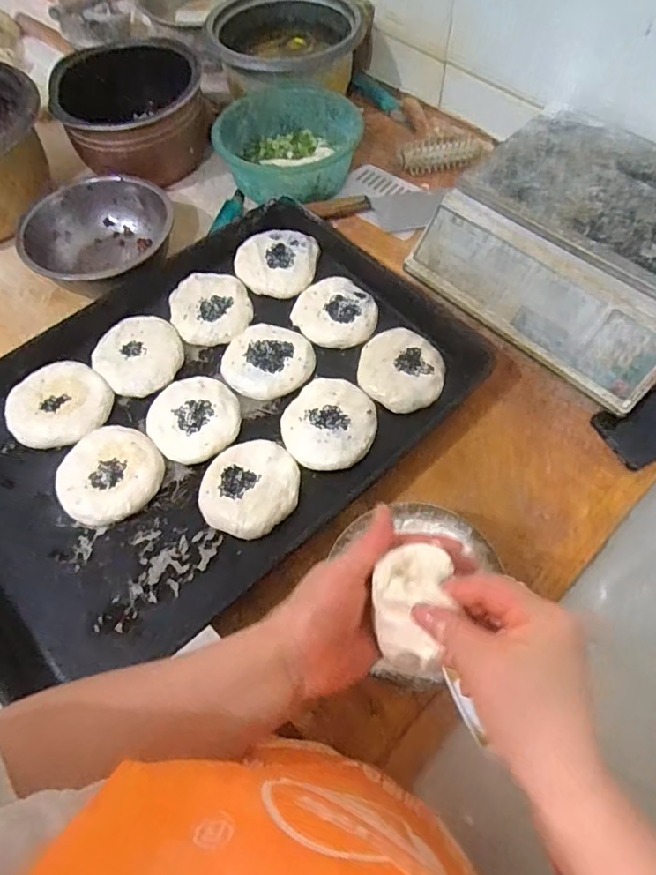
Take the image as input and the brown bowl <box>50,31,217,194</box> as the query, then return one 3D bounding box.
[{"bbox_3d":[-0.306,-0.517,0.853,0.222,0.113,0.225,-1,62,2],"label":"brown bowl"}]

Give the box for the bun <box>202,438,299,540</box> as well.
[{"bbox_3d":[-0.081,0.051,0.563,0.097,0.022,0.103,-1,62,2],"label":"bun"}]

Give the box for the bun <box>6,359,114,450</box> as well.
[{"bbox_3d":[-0.312,-0.038,0.621,0.106,0.021,0.108,-1,62,2],"label":"bun"}]

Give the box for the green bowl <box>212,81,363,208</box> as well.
[{"bbox_3d":[-0.057,-0.433,0.797,0.200,0.074,0.207,-1,62,2],"label":"green bowl"}]

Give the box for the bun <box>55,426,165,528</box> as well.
[{"bbox_3d":[-0.235,0.039,0.583,0.105,0.020,0.102,-1,62,2],"label":"bun"}]

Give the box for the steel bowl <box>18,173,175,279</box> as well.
[{"bbox_3d":[-0.305,-0.266,0.726,0.188,0.078,0.173,-1,62,2],"label":"steel bowl"}]

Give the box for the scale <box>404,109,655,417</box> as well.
[{"bbox_3d":[0.321,-0.235,0.666,0.317,0.111,0.317,-41,68,-17],"label":"scale"}]

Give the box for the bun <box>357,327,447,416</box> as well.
[{"bbox_3d":[0.086,-0.081,0.637,0.097,0.020,0.111,6,62,6],"label":"bun"}]

